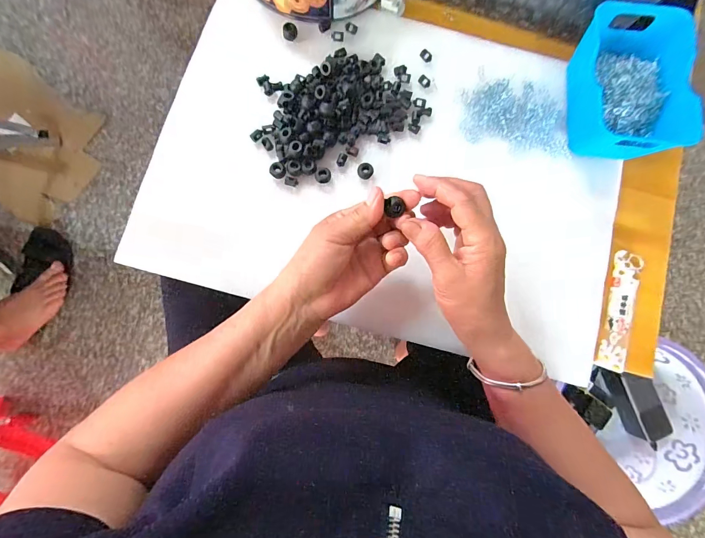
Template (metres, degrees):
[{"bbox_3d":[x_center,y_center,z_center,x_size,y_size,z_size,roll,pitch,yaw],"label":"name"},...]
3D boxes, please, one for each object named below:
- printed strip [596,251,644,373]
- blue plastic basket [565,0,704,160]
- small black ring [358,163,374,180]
[{"bbox_3d":[0.295,0.044,0.372,0.032,0.007,0.130,14,82,0],"label":"printed strip"},{"bbox_3d":[0.297,-0.201,0.374,0.105,0.066,0.157,6,84,-1],"label":"blue plastic basket"},{"bbox_3d":[0.015,-0.110,0.384,0.018,0.010,0.016,-1,83,-2],"label":"small black ring"}]

